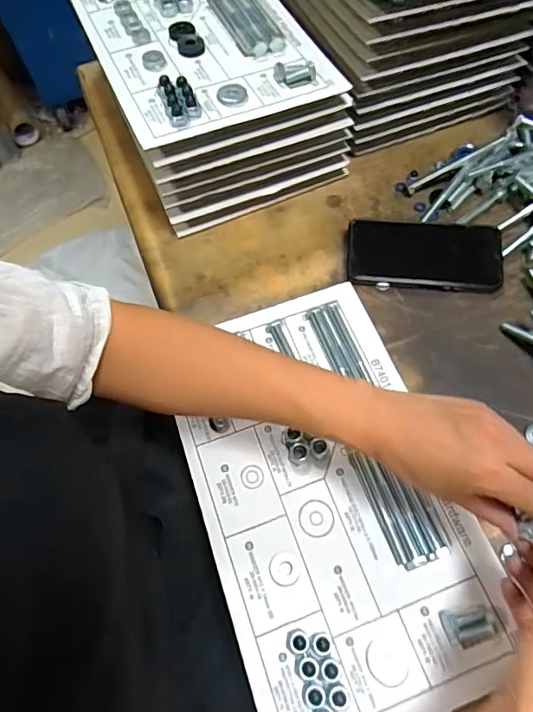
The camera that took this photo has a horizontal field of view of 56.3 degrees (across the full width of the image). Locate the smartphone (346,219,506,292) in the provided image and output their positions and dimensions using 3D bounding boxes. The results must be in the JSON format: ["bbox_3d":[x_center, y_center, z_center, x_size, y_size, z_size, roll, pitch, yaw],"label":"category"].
[{"bbox_3d":[0.174,-0.110,0.548,0.164,0.009,0.076,2,81,2],"label":"smartphone"}]

